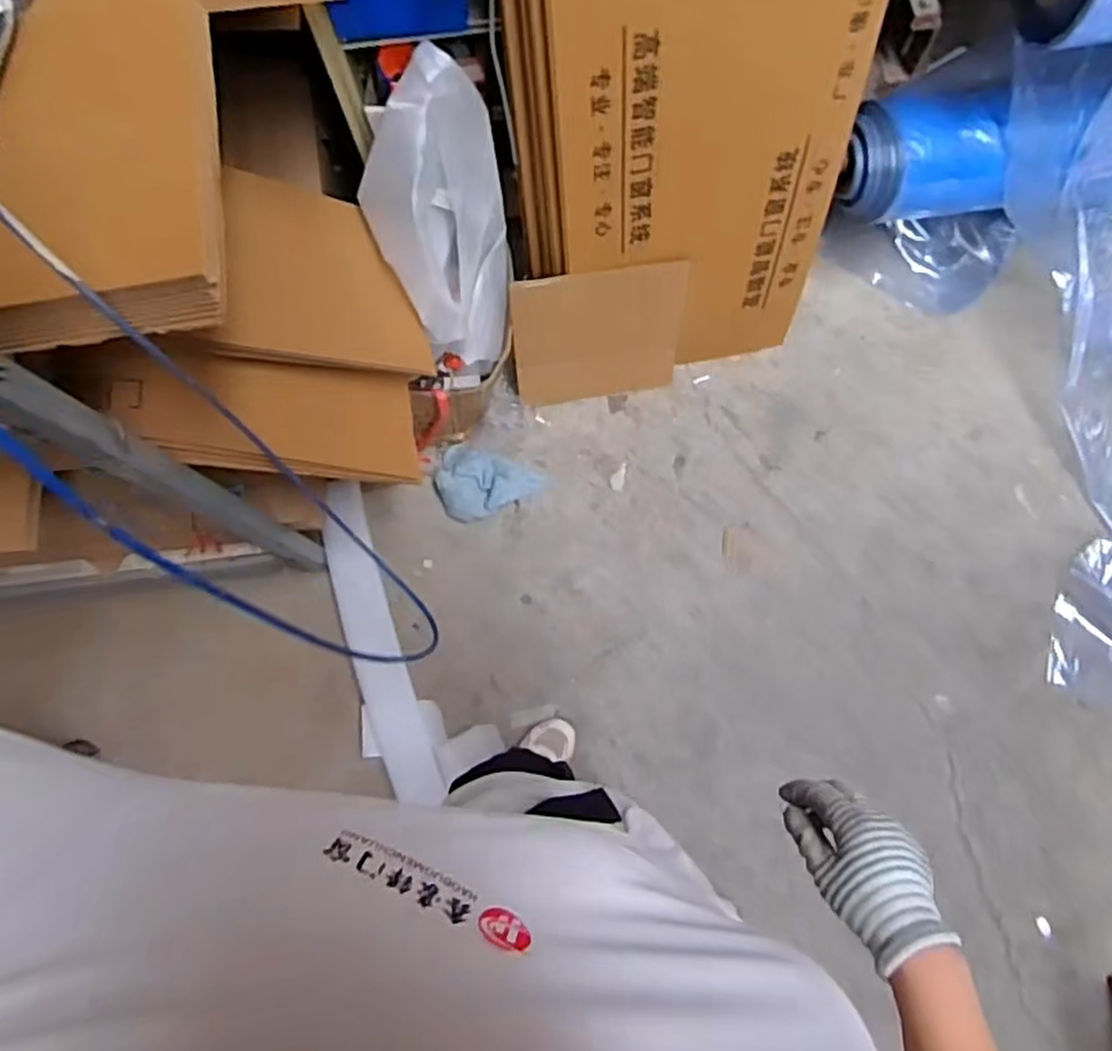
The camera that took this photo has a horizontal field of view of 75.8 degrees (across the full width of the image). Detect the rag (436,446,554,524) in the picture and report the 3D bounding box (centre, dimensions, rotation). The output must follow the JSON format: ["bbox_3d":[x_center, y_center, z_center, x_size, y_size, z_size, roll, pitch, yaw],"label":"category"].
[{"bbox_3d":[-0.146,-0.075,1.543,0.223,0.041,0.151,17,78,6],"label":"rag"}]

